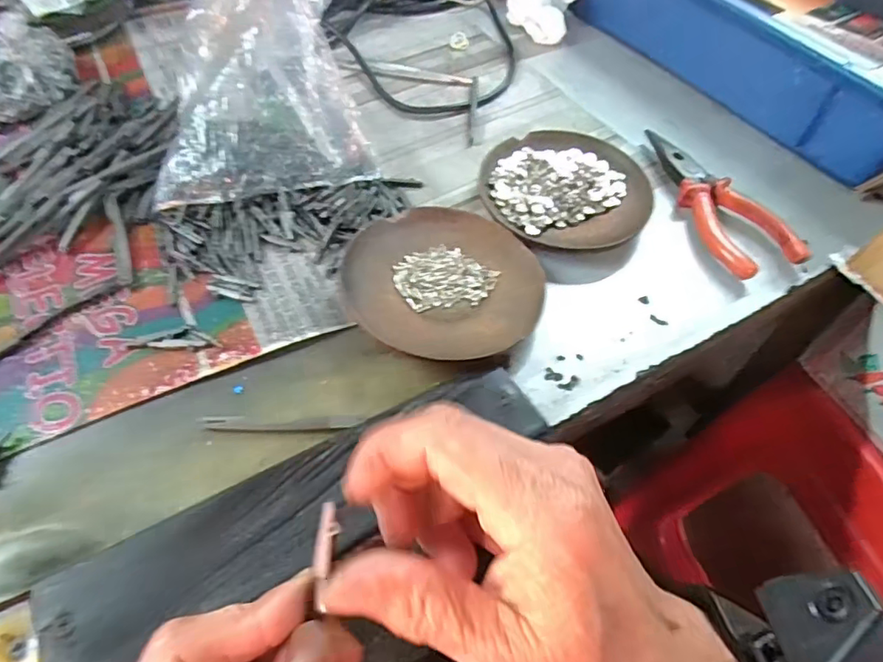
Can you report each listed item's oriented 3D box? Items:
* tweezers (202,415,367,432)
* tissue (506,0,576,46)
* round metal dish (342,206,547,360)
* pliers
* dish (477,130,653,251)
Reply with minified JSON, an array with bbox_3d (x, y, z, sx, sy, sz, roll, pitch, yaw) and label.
[{"bbox_3d":[-0.078,0.046,0.281,0.078,0.004,0.008,1,54,-1],"label":"tweezers"},{"bbox_3d":[0.090,-0.296,0.517,0.061,0.041,0.064,18,55,11],"label":"tissue"},{"bbox_3d":[0.002,-0.031,0.330,0.109,0.022,0.109,1,54,-1],"label":"round metal dish"},{"bbox_3d":[0.184,-0.092,0.388,0.046,0.016,0.140,-15,56,-13],"label":"pliers"},{"bbox_3d":[0.083,-0.096,0.388,0.109,0.016,0.113,1,54,-1],"label":"dish"}]

